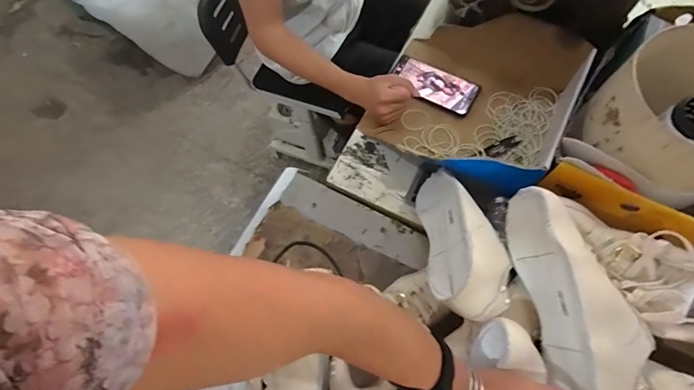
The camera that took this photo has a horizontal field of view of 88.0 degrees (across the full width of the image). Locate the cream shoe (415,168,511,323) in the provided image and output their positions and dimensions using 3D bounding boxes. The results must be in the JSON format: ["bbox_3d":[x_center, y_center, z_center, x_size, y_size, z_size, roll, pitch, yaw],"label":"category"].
[{"bbox_3d":[0.144,0.043,0.489,0.092,0.071,0.246,-5,40,0],"label":"cream shoe"}]

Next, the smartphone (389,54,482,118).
[{"bbox_3d":[0.161,-0.207,0.673,0.164,0.008,0.077,32,74,13],"label":"smartphone"}]

